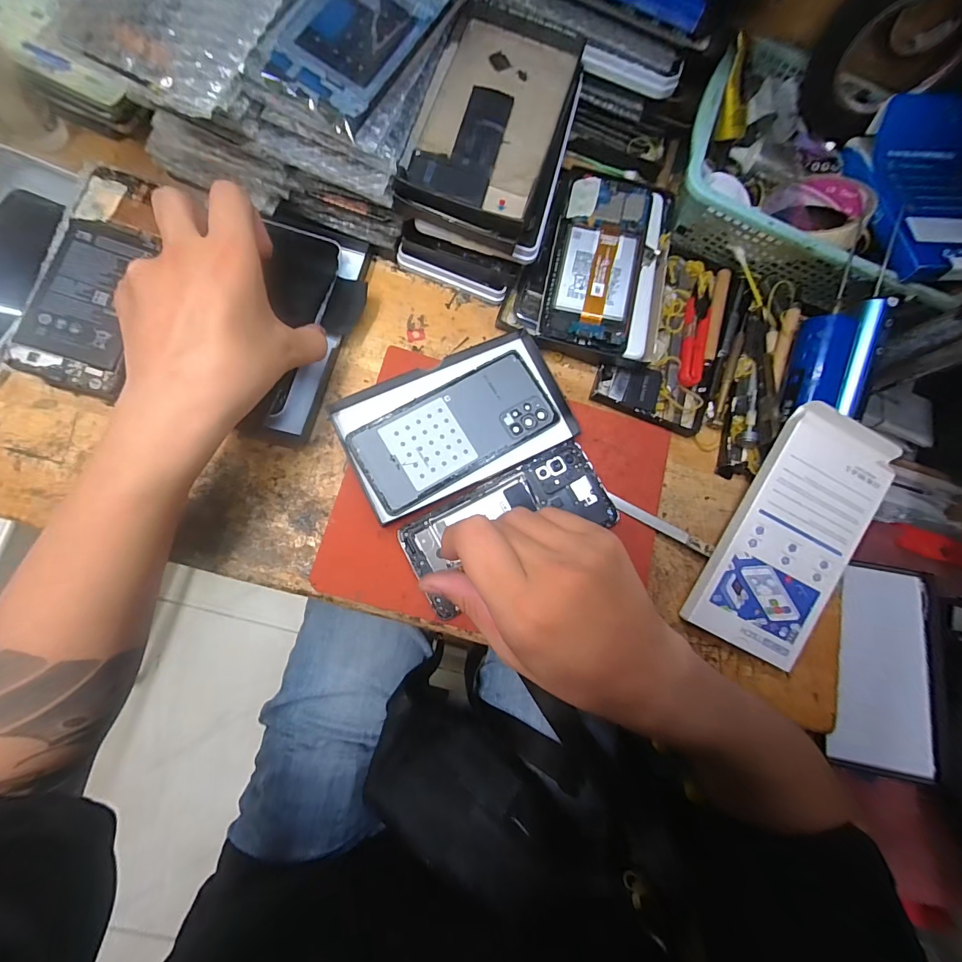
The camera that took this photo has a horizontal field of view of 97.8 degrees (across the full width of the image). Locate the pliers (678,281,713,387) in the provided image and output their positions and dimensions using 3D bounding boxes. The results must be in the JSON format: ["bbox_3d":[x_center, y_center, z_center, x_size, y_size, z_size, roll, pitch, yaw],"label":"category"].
[{"bbox_3d":[0.195,-0.133,0.378,0.026,0.007,0.099,16,78,-4],"label":"pliers"}]

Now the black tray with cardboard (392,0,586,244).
[{"bbox_3d":[0.010,-0.276,0.322,0.105,0.024,0.173,17,84,-6],"label":"black tray with cardboard"}]

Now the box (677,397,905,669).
[{"bbox_3d":[0.245,0.043,0.331,0.090,0.015,0.195,25,93,2],"label":"box"}]

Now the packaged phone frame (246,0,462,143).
[{"bbox_3d":[-0.077,-0.298,0.269,0.081,0.007,0.150,31,77,-1],"label":"packaged phone frame"}]

